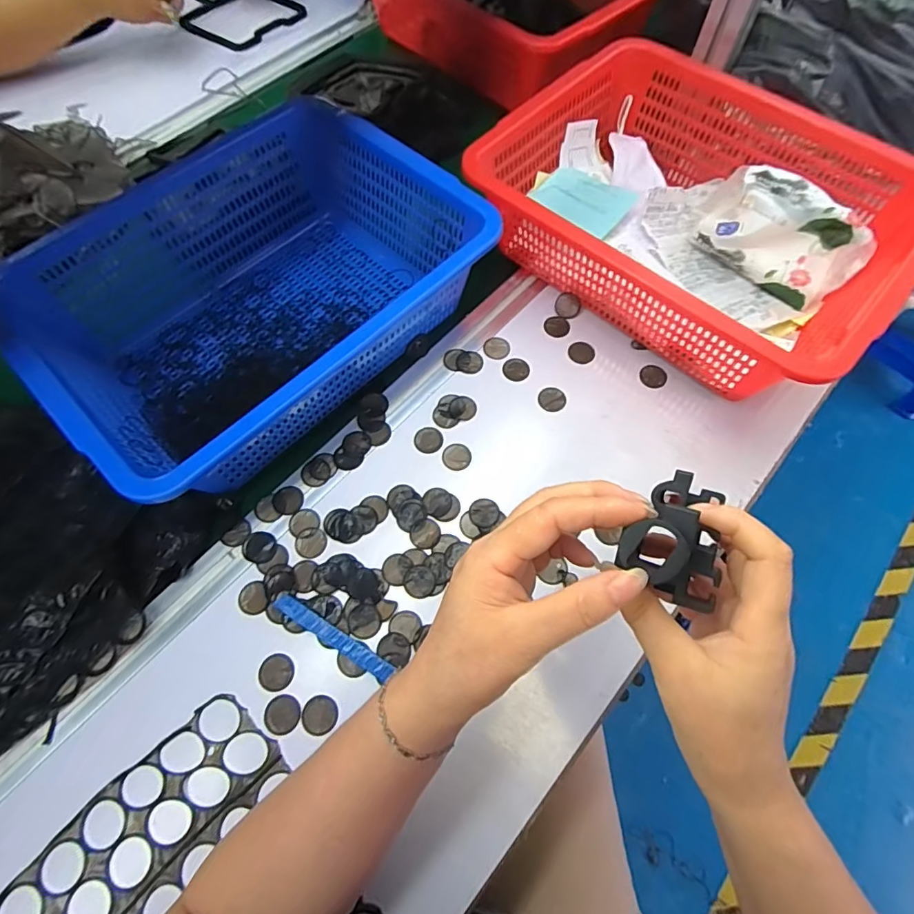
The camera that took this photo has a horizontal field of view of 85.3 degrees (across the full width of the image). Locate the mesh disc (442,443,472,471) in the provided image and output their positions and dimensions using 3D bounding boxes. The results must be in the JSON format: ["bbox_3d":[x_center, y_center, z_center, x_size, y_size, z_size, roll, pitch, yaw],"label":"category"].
[{"bbox_3d":[0.000,0.000,0.479,0.027,0.004,0.027,0,67,0],"label":"mesh disc"}]

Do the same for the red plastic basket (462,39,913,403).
[{"bbox_3d":[0.242,-0.252,0.522,0.382,0.123,0.304,36,71,14],"label":"red plastic basket"}]

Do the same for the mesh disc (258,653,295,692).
[{"bbox_3d":[-0.146,0.176,0.404,0.027,0.004,0.027,0,67,0],"label":"mesh disc"}]

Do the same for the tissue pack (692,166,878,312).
[{"bbox_3d":[0.329,-0.226,0.505,0.159,0.079,0.056,36,71,14],"label":"tissue pack"}]

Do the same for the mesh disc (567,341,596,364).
[{"bbox_3d":[0.133,-0.112,0.529,0.027,0.004,0.028,0,67,0],"label":"mesh disc"}]

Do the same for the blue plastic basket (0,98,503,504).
[{"bbox_3d":[-0.191,-0.163,0.489,0.304,0.115,0.383,41,72,15],"label":"blue plastic basket"}]

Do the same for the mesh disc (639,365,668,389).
[{"bbox_3d":[0.205,-0.084,0.518,0.027,0.004,0.026,0,67,0],"label":"mesh disc"}]

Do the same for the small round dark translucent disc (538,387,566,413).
[{"bbox_3d":[0.097,-0.059,0.505,0.027,0.004,0.027,0,67,0],"label":"small round dark translucent disc"}]

